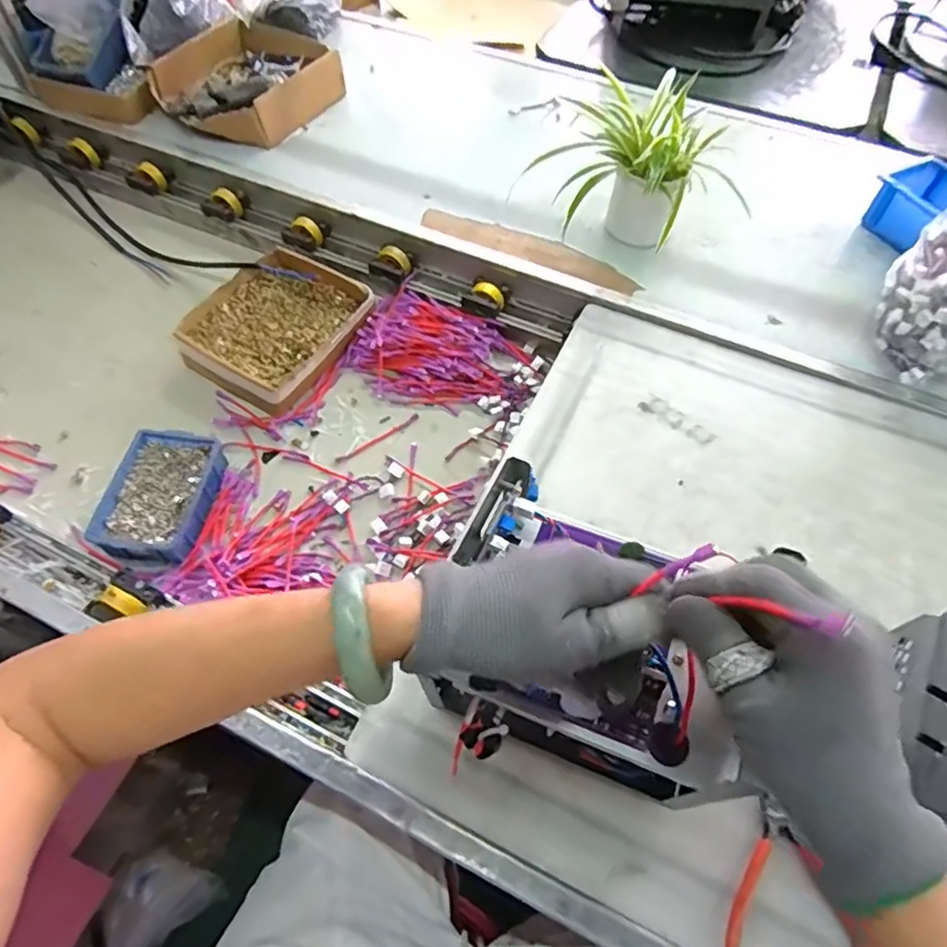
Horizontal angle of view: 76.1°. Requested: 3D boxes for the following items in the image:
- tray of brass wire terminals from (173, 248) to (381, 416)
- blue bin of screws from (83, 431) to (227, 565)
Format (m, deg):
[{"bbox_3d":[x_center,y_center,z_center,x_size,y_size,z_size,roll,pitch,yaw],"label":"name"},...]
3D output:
[{"bbox_3d":[-0.271,-0.210,0.826,0.205,0.048,0.228,31,63,17],"label":"tray of brass wire terminals"},{"bbox_3d":[-0.354,0.027,0.692,0.107,0.050,0.156,6,58,3],"label":"blue bin of screws"}]

